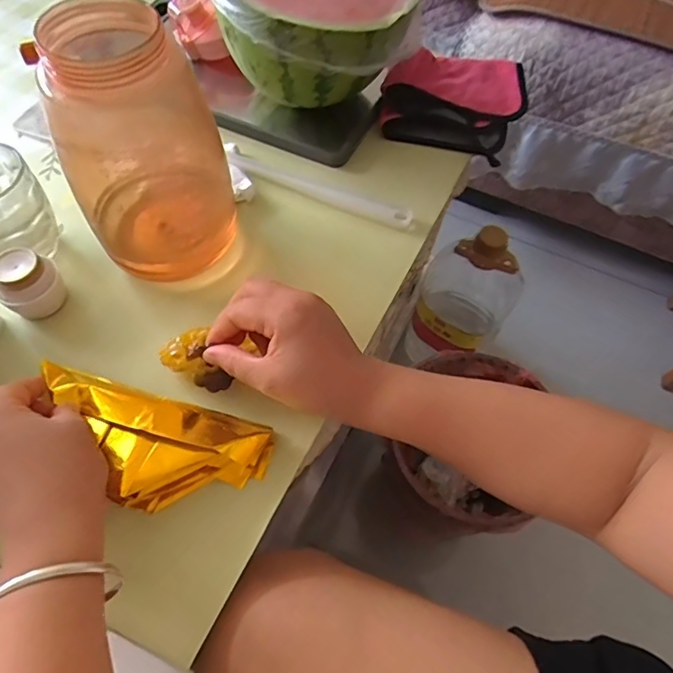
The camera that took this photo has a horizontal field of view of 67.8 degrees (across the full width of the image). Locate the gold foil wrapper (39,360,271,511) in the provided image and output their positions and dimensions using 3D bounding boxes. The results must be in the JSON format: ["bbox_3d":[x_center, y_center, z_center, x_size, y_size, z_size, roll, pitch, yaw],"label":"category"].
[{"bbox_3d":[-0.143,0.076,0.370,0.176,0.042,0.083,20,59,8],"label":"gold foil wrapper"}]

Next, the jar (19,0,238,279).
[{"bbox_3d":[-0.141,-0.136,0.393,0.105,0.206,0.115,1,59,-2],"label":"jar"}]

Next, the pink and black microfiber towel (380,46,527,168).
[{"bbox_3d":[0.140,-0.282,0.597,0.157,0.048,0.158,20,61,9],"label":"pink and black microfiber towel"}]

